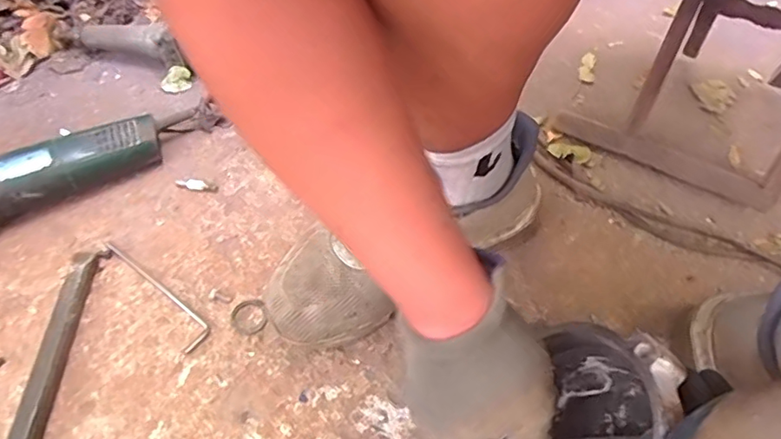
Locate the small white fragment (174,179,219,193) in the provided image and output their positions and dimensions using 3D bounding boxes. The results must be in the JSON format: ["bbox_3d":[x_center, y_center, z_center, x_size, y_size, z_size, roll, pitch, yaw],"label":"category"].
[{"bbox_3d":[-0.225,-0.040,0.632,0.052,0.010,0.013,11,55,9],"label":"small white fragment"}]

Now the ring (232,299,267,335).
[{"bbox_3d":[-0.138,0.096,0.537,0.033,0.006,0.038,-19,56,-13],"label":"ring"}]

